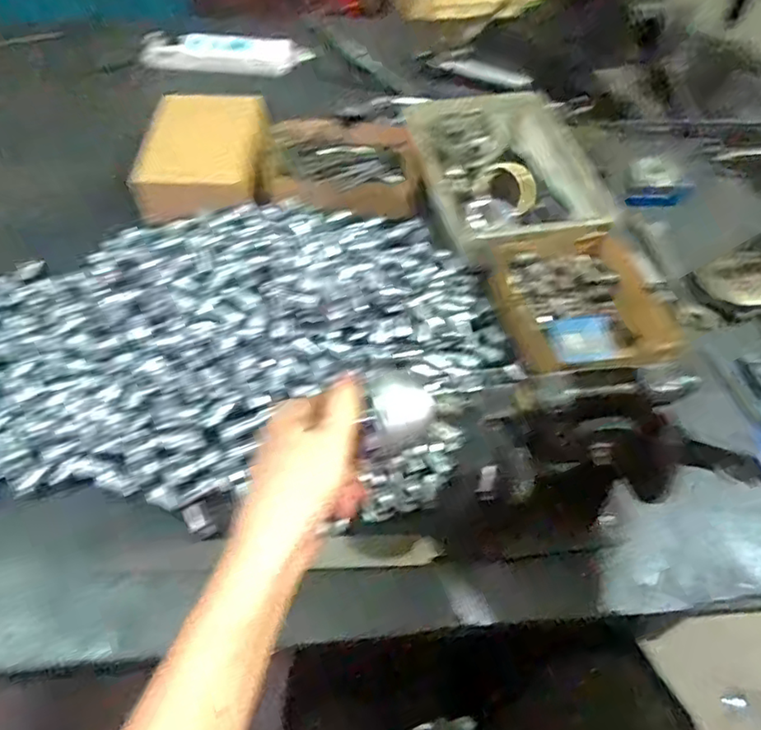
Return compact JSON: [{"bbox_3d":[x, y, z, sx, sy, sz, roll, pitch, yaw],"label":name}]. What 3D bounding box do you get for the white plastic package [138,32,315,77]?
[{"bbox_3d":[-0.222,-0.446,0.888,0.240,0.042,0.054,5,53,1],"label":"white plastic package"}]

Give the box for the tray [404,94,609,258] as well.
[{"bbox_3d":[0.133,-0.216,0.693,0.170,0.061,0.218,-10,54,-10],"label":"tray"}]

